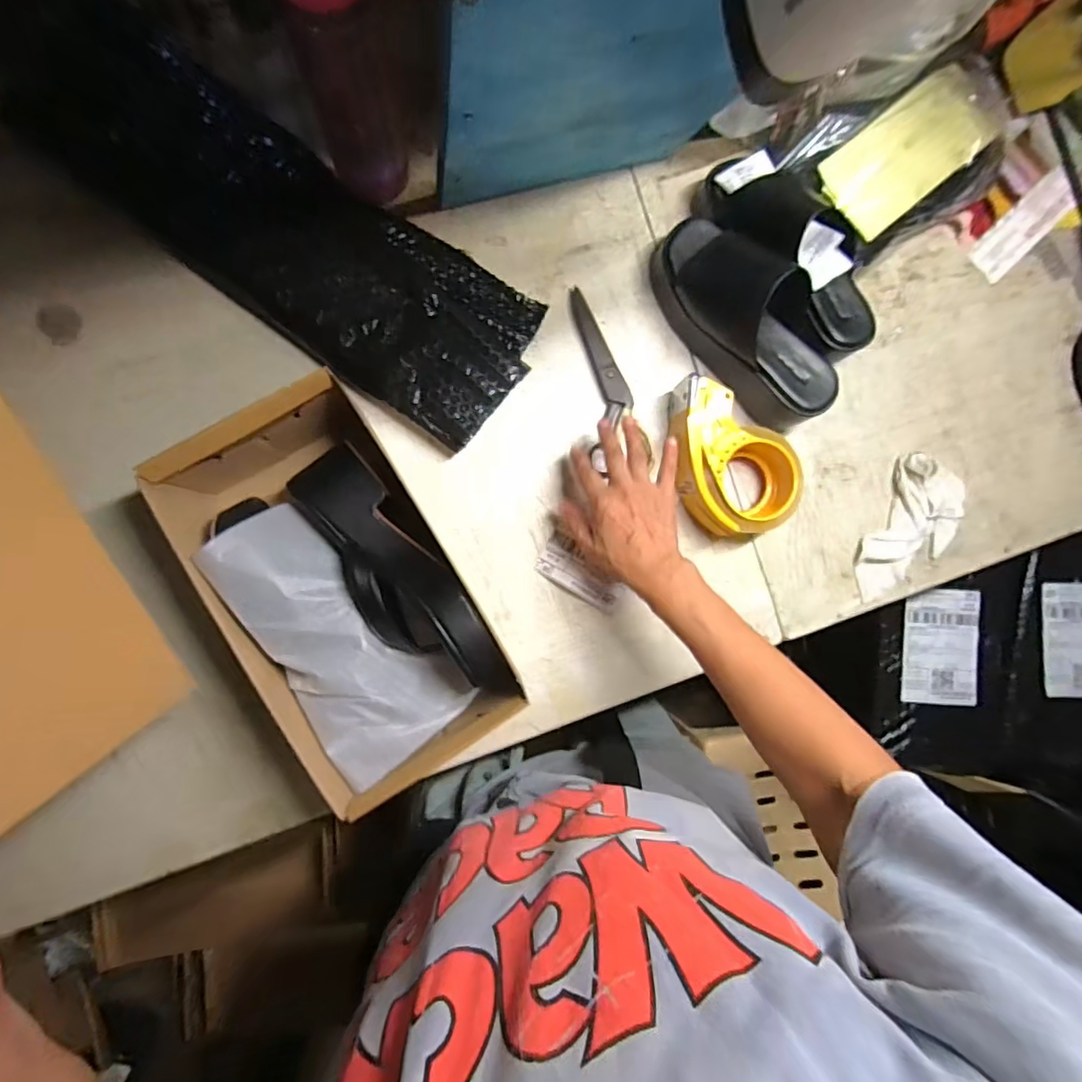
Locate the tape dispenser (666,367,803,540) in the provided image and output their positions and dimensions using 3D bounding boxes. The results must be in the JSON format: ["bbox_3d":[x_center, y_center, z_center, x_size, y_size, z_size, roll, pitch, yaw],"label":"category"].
[{"bbox_3d":[0.195,-0.086,0.529,0.110,0.059,0.159,-13,90,-6],"label":"tape dispenser"}]

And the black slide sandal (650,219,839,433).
[{"bbox_3d":[0.200,-0.217,0.511,0.088,0.104,0.229,-35,92,-6],"label":"black slide sandal"}]

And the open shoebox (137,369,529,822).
[{"bbox_3d":[-0.166,0.042,0.463,0.178,0.109,0.321,-28,92,-6],"label":"open shoebox"}]

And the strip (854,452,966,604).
[{"bbox_3d":[0.402,-0.005,0.563,0.090,0.025,0.158,26,86,-5],"label":"strip"}]

